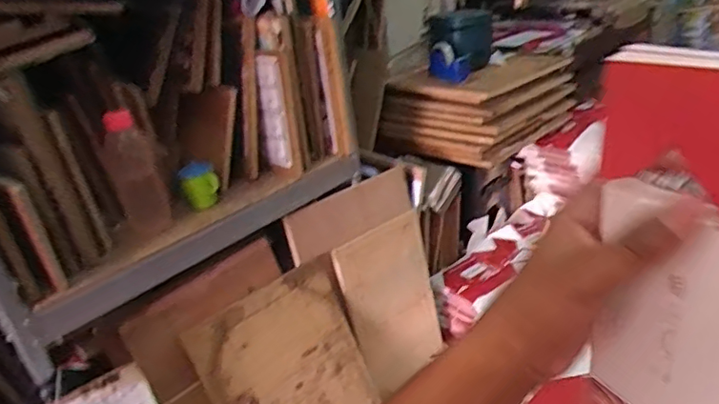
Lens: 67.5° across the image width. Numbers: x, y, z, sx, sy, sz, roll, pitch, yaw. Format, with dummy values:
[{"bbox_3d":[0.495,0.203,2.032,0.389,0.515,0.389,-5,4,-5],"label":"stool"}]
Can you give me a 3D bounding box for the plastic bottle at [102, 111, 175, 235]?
[{"bbox_3d":[-0.480,-0.059,1.152,0.103,0.258,0.094,-20,28,-24],"label":"plastic bottle"}]

